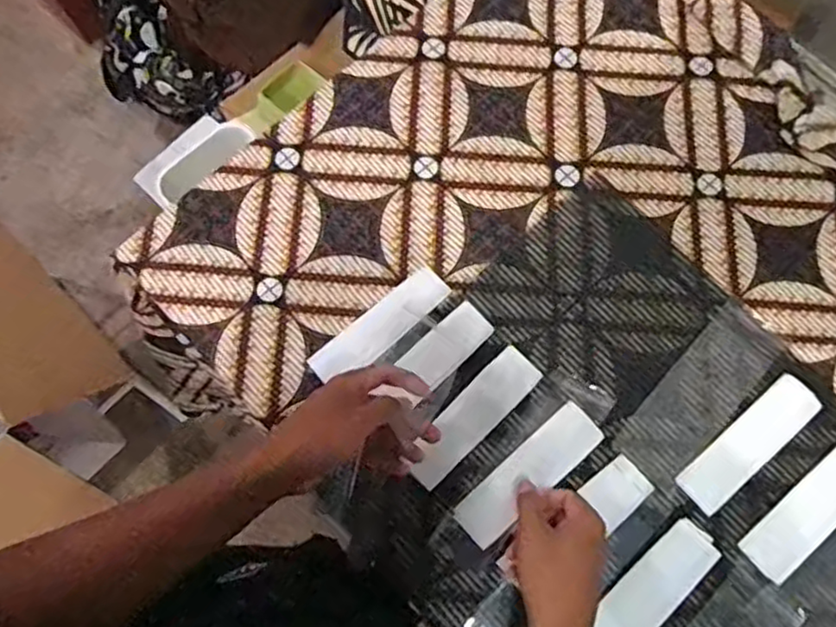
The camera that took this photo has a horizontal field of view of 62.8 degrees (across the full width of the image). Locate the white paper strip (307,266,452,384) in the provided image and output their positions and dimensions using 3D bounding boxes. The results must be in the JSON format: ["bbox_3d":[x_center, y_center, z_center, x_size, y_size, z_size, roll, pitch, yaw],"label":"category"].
[{"bbox_3d":[-0.036,0.014,0.685,0.153,0.004,0.046,-40,72,-11],"label":"white paper strip"}]

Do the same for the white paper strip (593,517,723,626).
[{"bbox_3d":[0.204,0.252,0.609,0.151,0.007,0.048,-42,71,-9],"label":"white paper strip"}]

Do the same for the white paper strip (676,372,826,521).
[{"bbox_3d":[0.317,0.123,0.653,0.161,0.015,0.045,-39,78,-11],"label":"white paper strip"}]

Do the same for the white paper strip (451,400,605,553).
[{"bbox_3d":[0.102,0.150,0.637,0.153,0.010,0.046,-42,69,-6],"label":"white paper strip"}]

